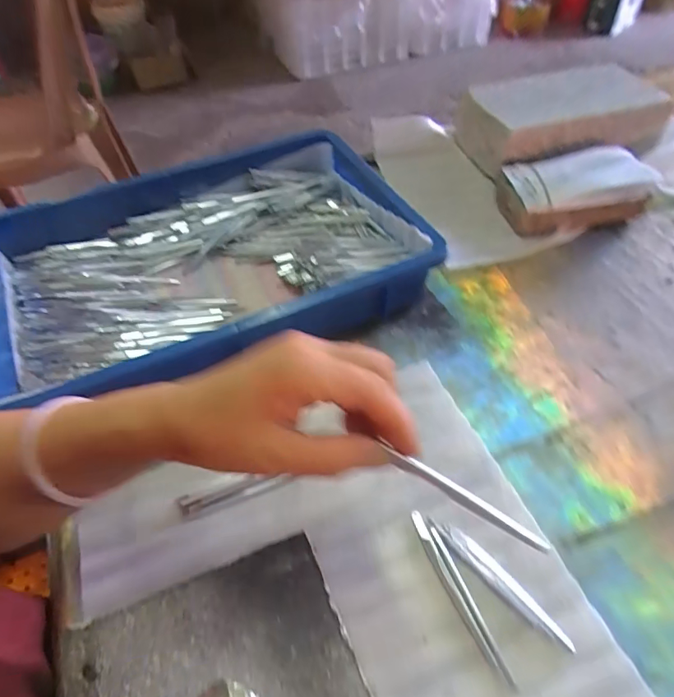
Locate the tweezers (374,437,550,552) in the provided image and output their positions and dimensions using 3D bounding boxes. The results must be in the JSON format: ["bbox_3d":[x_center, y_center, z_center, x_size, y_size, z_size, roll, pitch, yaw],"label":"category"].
[{"bbox_3d":[0.059,0.071,0.222,0.088,0.009,0.007,30,58,10],"label":"tweezers"}]

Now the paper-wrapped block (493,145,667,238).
[{"bbox_3d":[0.289,-0.194,0.565,0.172,0.055,0.095,-8,51,-4],"label":"paper-wrapped block"}]

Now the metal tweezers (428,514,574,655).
[{"bbox_3d":[0.110,0.159,0.319,0.016,0.004,0.111,-36,58,-24],"label":"metal tweezers"}]

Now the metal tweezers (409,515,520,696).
[{"bbox_3d":[0.085,0.166,0.317,0.013,0.006,0.115,-22,54,-14],"label":"metal tweezers"}]

